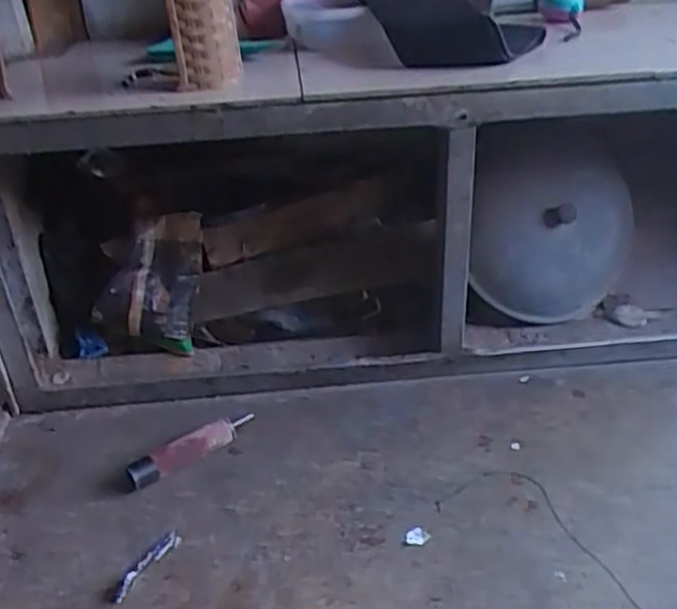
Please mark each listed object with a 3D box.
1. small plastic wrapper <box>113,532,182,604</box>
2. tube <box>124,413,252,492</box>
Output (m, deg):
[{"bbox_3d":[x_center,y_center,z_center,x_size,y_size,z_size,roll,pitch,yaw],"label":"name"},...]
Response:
[{"bbox_3d":[-0.198,0.268,0.743,0.021,0.008,0.092,18,37,30],"label":"small plastic wrapper"},{"bbox_3d":[-0.178,0.177,0.875,0.158,0.029,0.029,-20,36,-27],"label":"tube"}]

